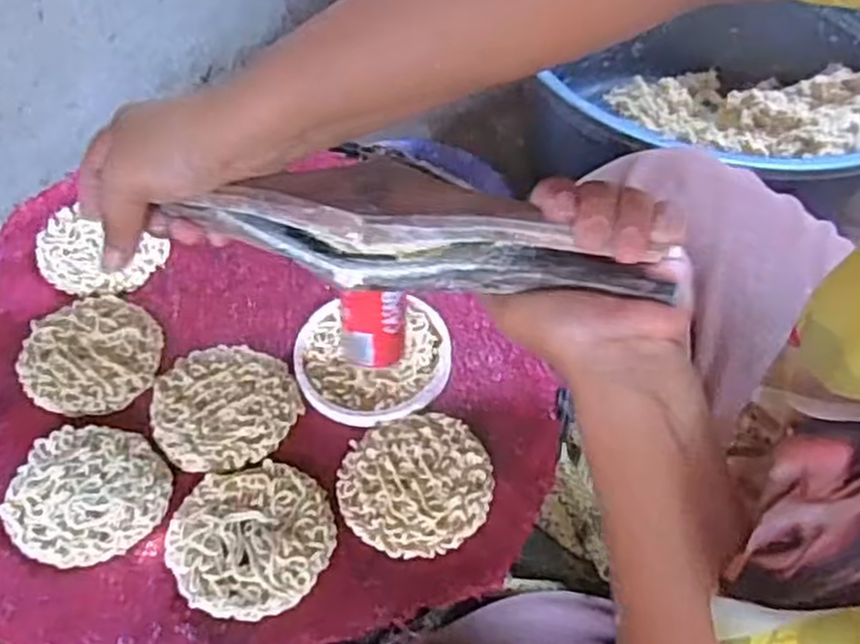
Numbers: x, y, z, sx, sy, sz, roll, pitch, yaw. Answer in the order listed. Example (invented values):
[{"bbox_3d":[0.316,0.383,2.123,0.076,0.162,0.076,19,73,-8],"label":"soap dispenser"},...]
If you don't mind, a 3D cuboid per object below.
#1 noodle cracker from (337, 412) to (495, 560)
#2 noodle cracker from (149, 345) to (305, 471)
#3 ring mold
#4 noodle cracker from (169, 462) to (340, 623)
[{"bbox_3d":[-0.008,0.077,0.381,0.073,0.007,0.073,1,50,-1],"label":"noodle cracker"},{"bbox_3d":[-0.110,0.043,0.412,0.073,0.005,0.074,1,50,-1],"label":"noodle cracker"},{"bbox_3d":[-0.033,0.019,0.434,0.087,0.012,0.083,1,50,-1],"label":"ring mold"},{"bbox_3d":[-0.084,0.101,0.364,0.074,0.006,0.074,1,50,-1],"label":"noodle cracker"}]

